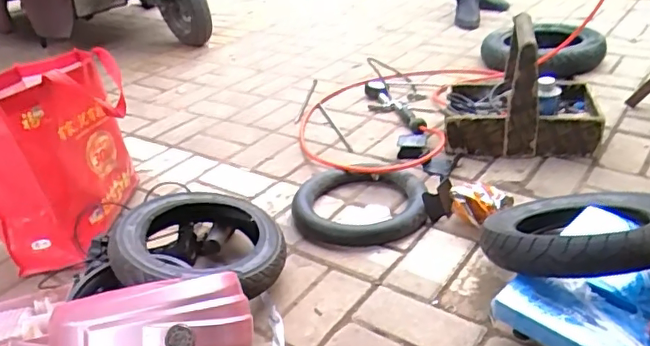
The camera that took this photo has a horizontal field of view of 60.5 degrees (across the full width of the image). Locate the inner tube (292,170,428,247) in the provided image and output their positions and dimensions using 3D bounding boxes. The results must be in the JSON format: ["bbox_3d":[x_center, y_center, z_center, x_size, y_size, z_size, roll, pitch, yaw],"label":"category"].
[{"bbox_3d":[0.072,0.065,1.164,0.281,0.040,0.248,5,31,17],"label":"inner tube"}]

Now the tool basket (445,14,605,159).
[{"bbox_3d":[0.474,-0.211,1.345,0.342,0.271,0.245,2,31,13],"label":"tool basket"}]

